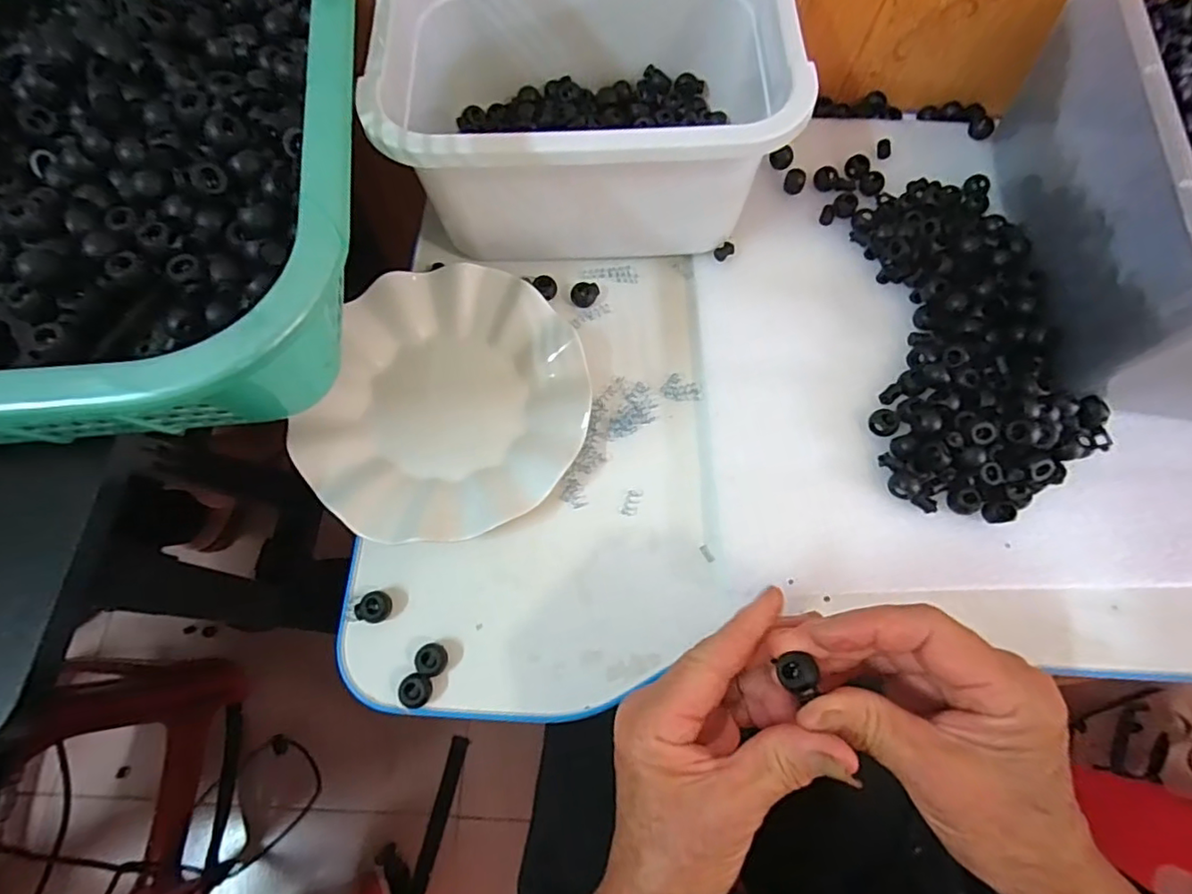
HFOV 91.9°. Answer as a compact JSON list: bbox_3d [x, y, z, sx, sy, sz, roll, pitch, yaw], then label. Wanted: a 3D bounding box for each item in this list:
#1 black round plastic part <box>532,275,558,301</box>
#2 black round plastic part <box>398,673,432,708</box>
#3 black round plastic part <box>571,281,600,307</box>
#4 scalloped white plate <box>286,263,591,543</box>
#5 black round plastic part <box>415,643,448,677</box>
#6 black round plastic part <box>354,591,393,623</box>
[{"bbox_3d":[-0.035,-0.112,0.405,0.016,0.008,0.021,-11,74,-5],"label":"black round plastic part"},{"bbox_3d":[-0.100,0.135,0.319,0.017,0.011,0.018,1,70,-2],"label":"black round plastic part"},{"bbox_3d":[-0.008,-0.108,0.407,0.017,0.008,0.018,1,70,-2],"label":"black round plastic part"},{"bbox_3d":[-0.092,-0.031,0.369,0.167,0.020,0.181,1,70,-2],"label":"scalloped white plate"},{"bbox_3d":[-0.093,0.119,0.326,0.017,0.013,0.015,20,71,5],"label":"black round plastic part"},{"bbox_3d":[-0.129,0.092,0.334,0.019,0.013,0.017,3,70,-1],"label":"black round plastic part"}]

